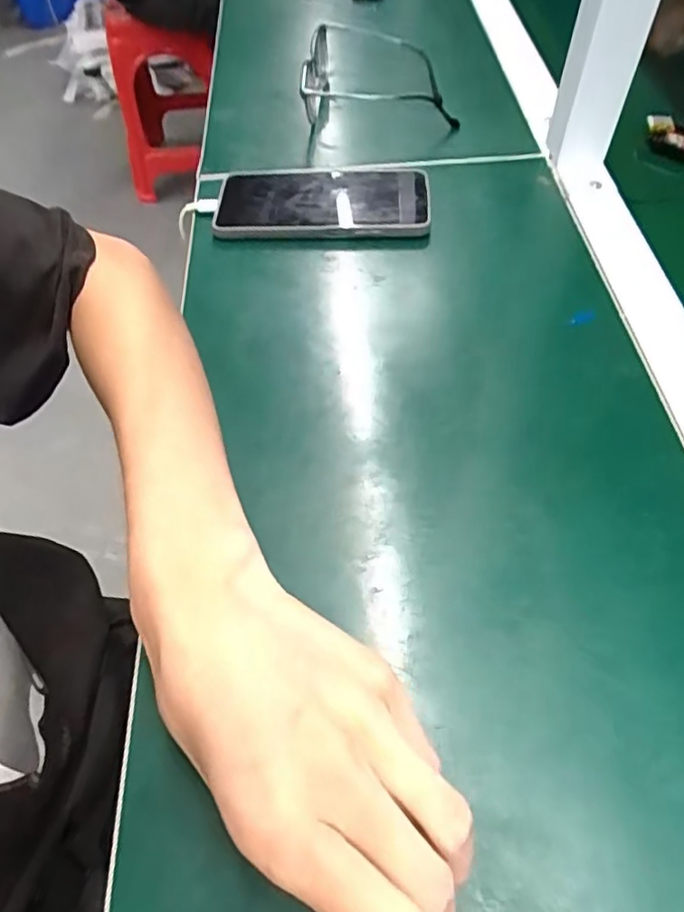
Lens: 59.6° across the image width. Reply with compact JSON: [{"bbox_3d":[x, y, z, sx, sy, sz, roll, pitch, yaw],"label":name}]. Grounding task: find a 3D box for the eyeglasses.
[{"bbox_3d":[0.037,-0.344,0.552,0.142,0.055,0.124,3,55,7],"label":"eyeglasses"}]

